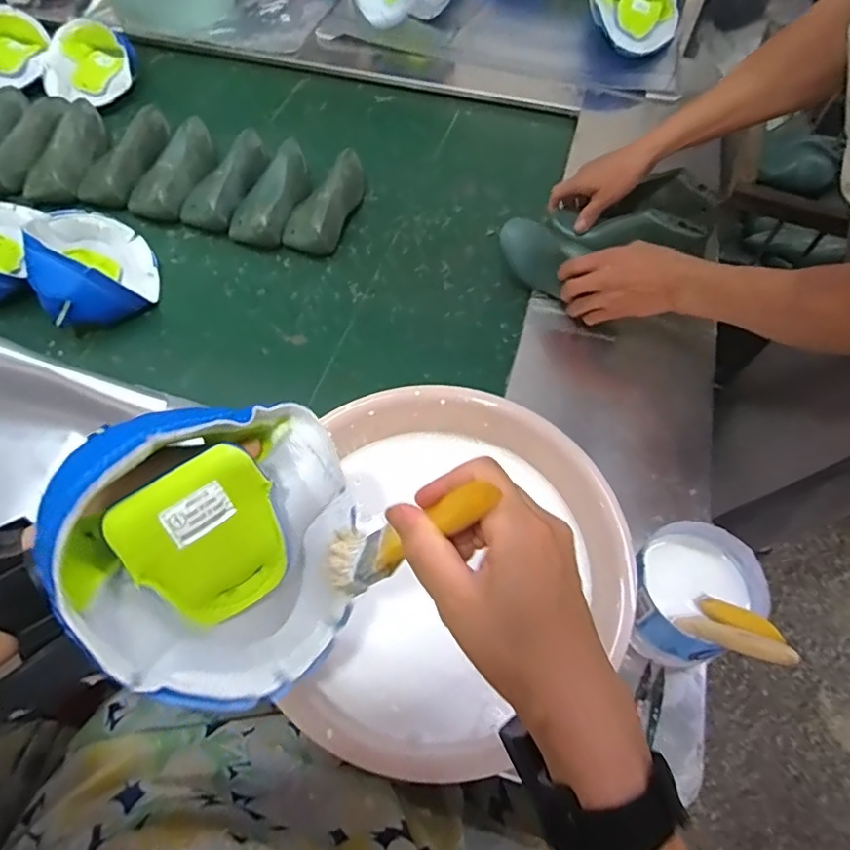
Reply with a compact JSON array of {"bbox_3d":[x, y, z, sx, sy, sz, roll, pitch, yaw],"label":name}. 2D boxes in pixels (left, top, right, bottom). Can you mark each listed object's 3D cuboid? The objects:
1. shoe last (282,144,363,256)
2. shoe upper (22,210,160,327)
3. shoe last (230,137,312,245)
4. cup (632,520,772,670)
[{"bbox_3d":[-0.150,-0.342,0.866,0.084,0.065,0.188,14,59,6],"label":"shoe last"},{"bbox_3d":[-0.443,-0.228,0.763,0.133,0.087,0.212,-19,61,-13],"label":"shoe upper"},{"bbox_3d":[-0.227,-0.352,0.870,0.084,0.062,0.185,20,60,10],"label":"shoe last"},{"bbox_3d":[0.225,0.149,0.509,0.092,0.093,0.106,38,65,19],"label":"cup"}]

